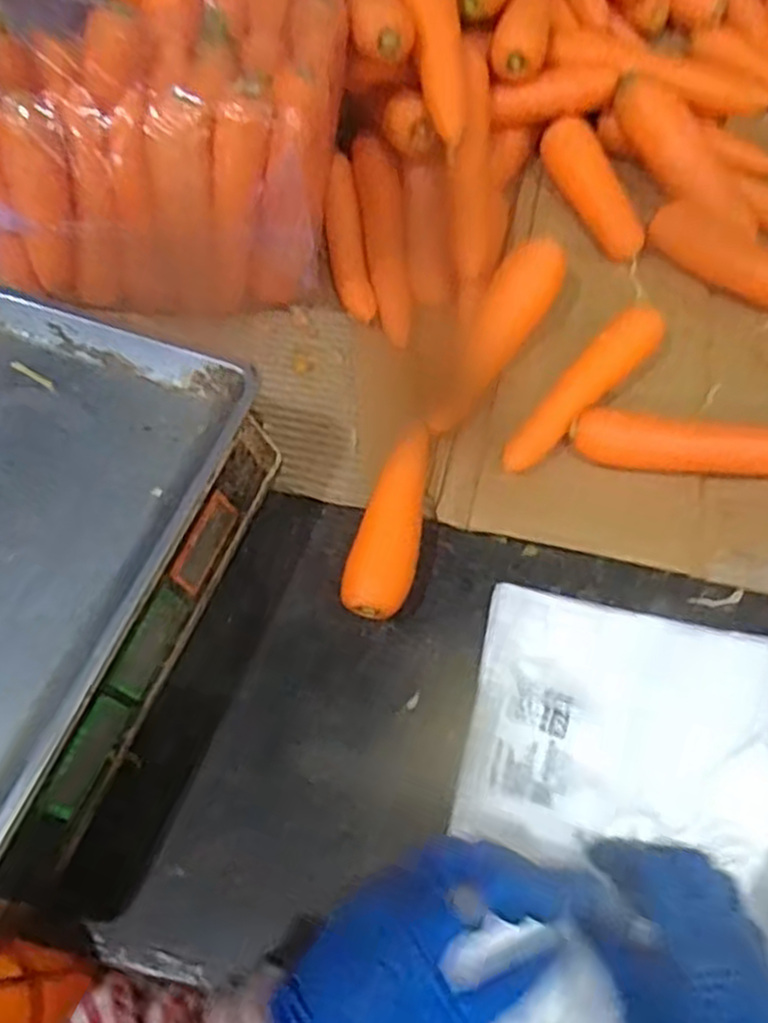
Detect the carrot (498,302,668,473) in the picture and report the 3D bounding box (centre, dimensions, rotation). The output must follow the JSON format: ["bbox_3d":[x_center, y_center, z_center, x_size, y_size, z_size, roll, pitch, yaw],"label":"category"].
[{"bbox_3d":[0.136,-0.081,0.522,0.031,0.035,0.149,38,72,20],"label":"carrot"}]

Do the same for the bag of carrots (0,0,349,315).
[{"bbox_3d":[-0.157,-0.329,0.588,0.262,0.169,0.306,0,63,4],"label":"bag of carrots"}]

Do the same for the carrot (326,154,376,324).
[{"bbox_3d":[-0.030,-0.214,0.606,0.026,0.030,0.144,-9,63,0],"label":"carrot"}]

